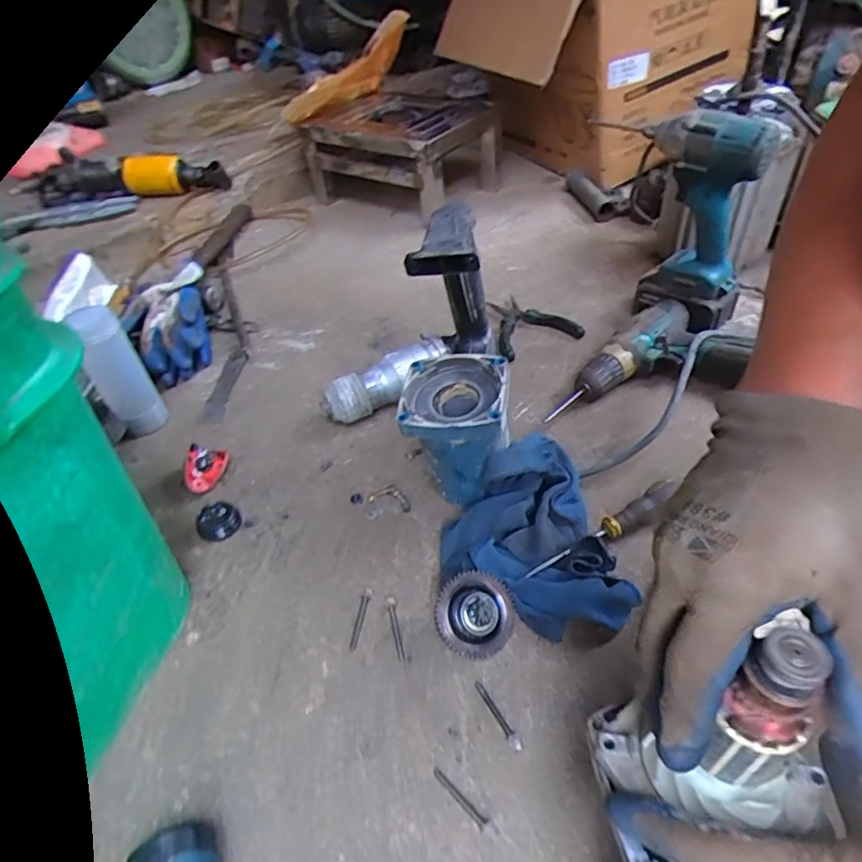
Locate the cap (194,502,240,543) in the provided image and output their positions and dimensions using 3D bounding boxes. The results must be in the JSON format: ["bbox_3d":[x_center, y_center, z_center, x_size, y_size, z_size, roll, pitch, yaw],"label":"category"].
[{"bbox_3d":[-0.216,0.092,0.574,0.041,0.013,0.044,-4,43,4],"label":"cap"}]

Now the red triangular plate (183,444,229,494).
[{"bbox_3d":[-0.249,0.043,0.619,0.042,0.007,0.050,16,69,-27],"label":"red triangular plate"}]

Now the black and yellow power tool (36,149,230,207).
[{"bbox_3d":[-0.612,-0.526,1.163,0.383,0.080,0.071,-7,43,0],"label":"black and yellow power tool"}]

